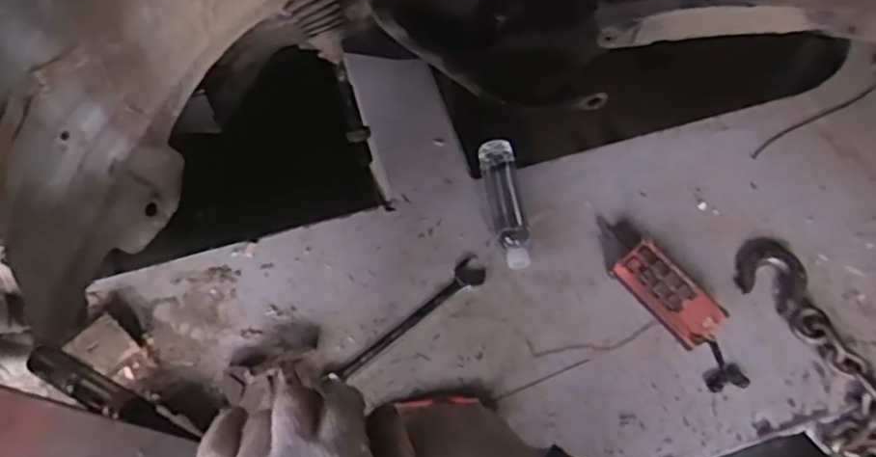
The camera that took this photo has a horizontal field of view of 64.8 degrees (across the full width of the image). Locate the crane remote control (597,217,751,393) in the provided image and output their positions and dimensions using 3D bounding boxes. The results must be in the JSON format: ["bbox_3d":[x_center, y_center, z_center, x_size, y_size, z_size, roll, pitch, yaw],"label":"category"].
[{"bbox_3d":[0.342,0.097,1.015,0.089,0.046,0.311,-33,69,-16],"label":"crane remote control"}]

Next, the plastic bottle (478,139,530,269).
[{"bbox_3d":[0.109,-0.042,1.098,0.052,0.049,0.224,-8,64,-5],"label":"plastic bottle"}]

